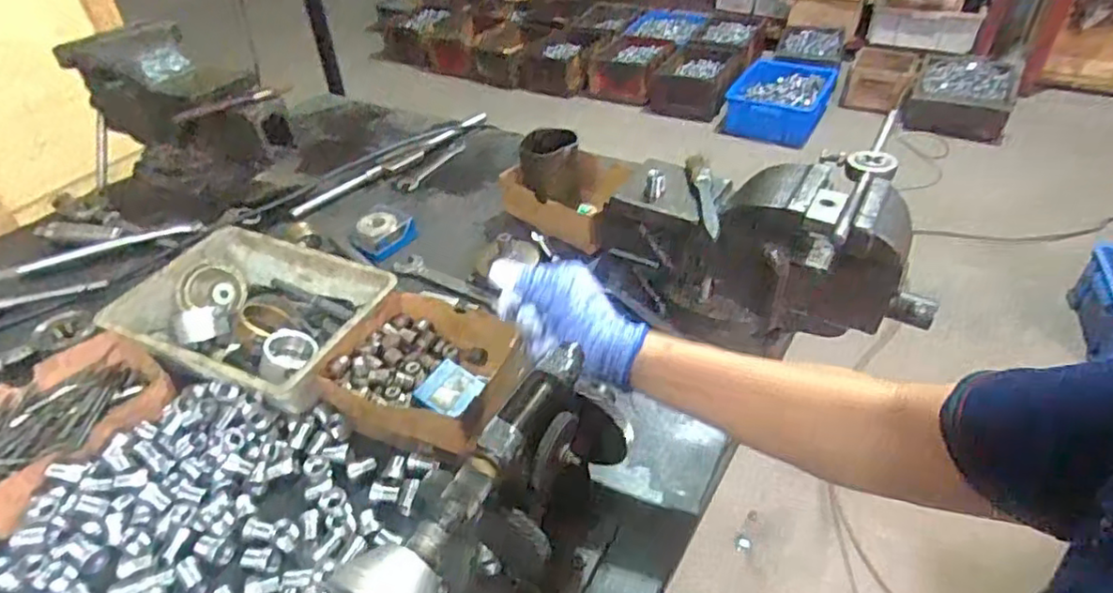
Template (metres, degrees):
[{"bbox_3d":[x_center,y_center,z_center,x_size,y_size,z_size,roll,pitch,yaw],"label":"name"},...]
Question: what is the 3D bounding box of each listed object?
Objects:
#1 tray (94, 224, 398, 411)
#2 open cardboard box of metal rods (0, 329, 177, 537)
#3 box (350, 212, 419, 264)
[{"bbox_3d":[-0.309,0.019,0.648,0.253,0.060,0.171,16,44,21],"label":"tray"},{"bbox_3d":[-0.443,0.108,0.565,0.142,0.037,0.183,19,45,24],"label":"open cardboard box of metal rods"},{"bbox_3d":[-0.216,-0.076,0.804,0.056,0.030,0.079,27,48,30],"label":"box"}]

